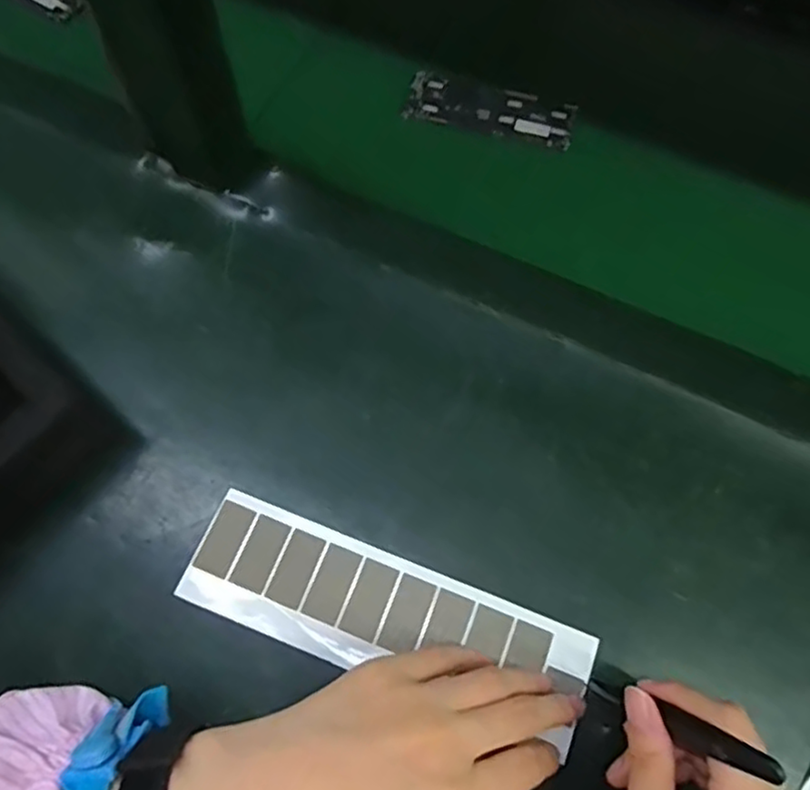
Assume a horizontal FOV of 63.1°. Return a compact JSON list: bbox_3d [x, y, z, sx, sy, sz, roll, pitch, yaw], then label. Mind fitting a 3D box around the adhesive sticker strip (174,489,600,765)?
[{"bbox_3d":[-0.011,0.118,0.352,0.216,0.009,0.063,21,69,7],"label":"adhesive sticker strip"}]

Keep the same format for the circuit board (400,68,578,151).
[{"bbox_3d":[0.063,-0.210,0.484,0.121,0.008,0.041,13,70,6],"label":"circuit board"}]

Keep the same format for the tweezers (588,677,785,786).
[{"bbox_3d":[0.115,0.144,0.288,0.010,0.114,0.010,38,73,-10],"label":"tweezers"}]

